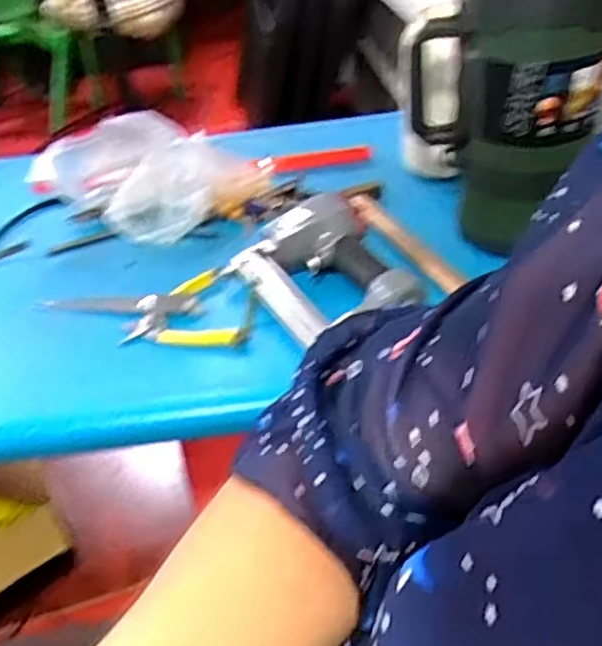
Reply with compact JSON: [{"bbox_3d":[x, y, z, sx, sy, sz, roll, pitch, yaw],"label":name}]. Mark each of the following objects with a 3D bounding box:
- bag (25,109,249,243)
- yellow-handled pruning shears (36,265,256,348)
[{"bbox_3d":[-0.199,-0.183,0.848,0.246,0.114,0.152,-11,41,-10],"label":"bag"},{"bbox_3d":[-0.166,-0.015,0.714,0.232,0.026,0.110,0,40,3],"label":"yellow-handled pruning shears"}]

